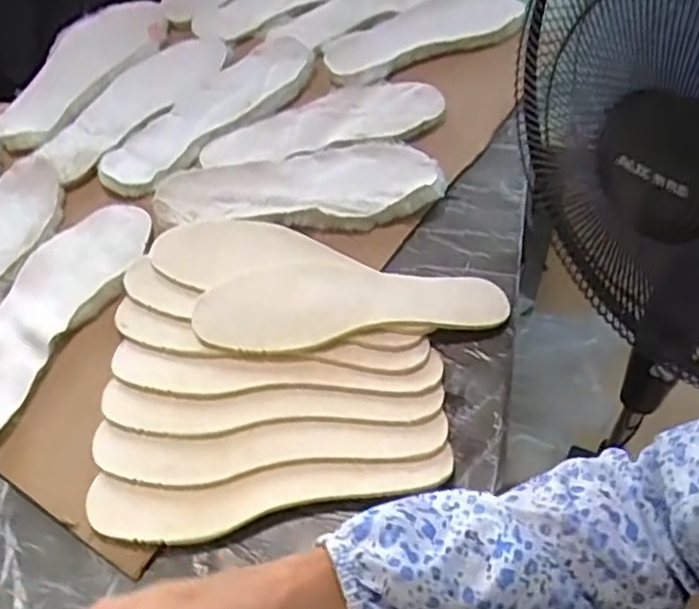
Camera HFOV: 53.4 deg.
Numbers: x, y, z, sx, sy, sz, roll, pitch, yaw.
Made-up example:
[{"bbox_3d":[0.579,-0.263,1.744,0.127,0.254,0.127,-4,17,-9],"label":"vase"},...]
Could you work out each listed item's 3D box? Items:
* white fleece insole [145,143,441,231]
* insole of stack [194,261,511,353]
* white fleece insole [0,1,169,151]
[{"bbox_3d":[-0.050,-0.122,0.714,0.281,0.022,0.100,-1,52,0],"label":"white fleece insole"},{"bbox_3d":[0.003,-0.004,0.628,0.271,0.018,0.085,-4,55,-9],"label":"insole of stack"},{"bbox_3d":[-0.320,-0.285,0.832,0.110,0.025,0.276,28,62,16],"label":"white fleece insole"}]

